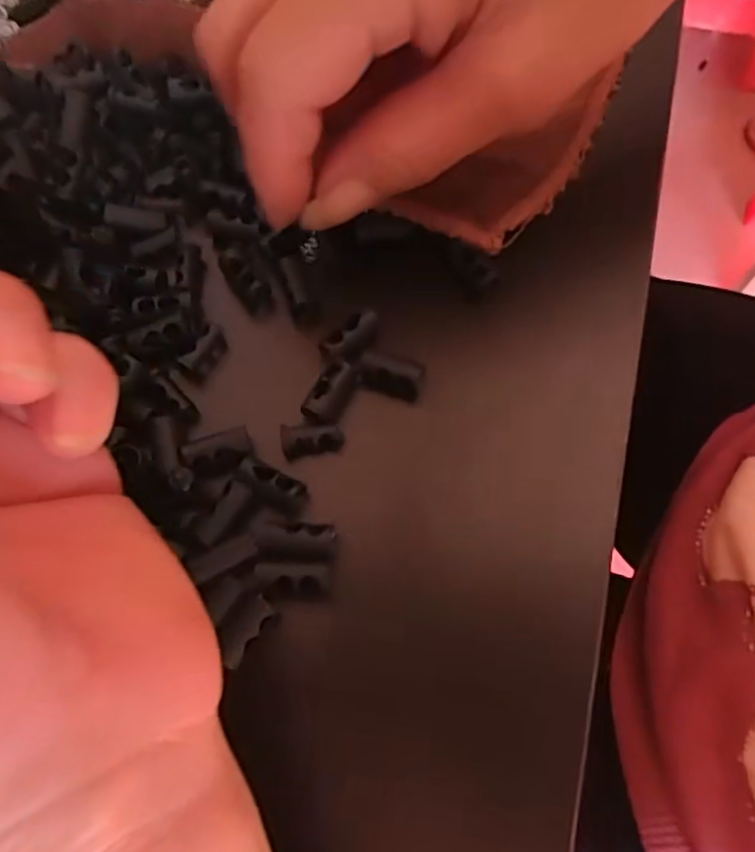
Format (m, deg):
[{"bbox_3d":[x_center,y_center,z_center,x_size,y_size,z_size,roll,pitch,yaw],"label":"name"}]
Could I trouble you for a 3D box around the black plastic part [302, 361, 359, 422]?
[{"bbox_3d":[-0.014,-0.009,0.191,0.010,0.005,0.018,27,71,11],"label":"black plastic part"}]

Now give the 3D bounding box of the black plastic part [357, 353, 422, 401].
[{"bbox_3d":[0.003,-0.014,0.196,0.018,0.009,0.010,15,69,7],"label":"black plastic part"}]

